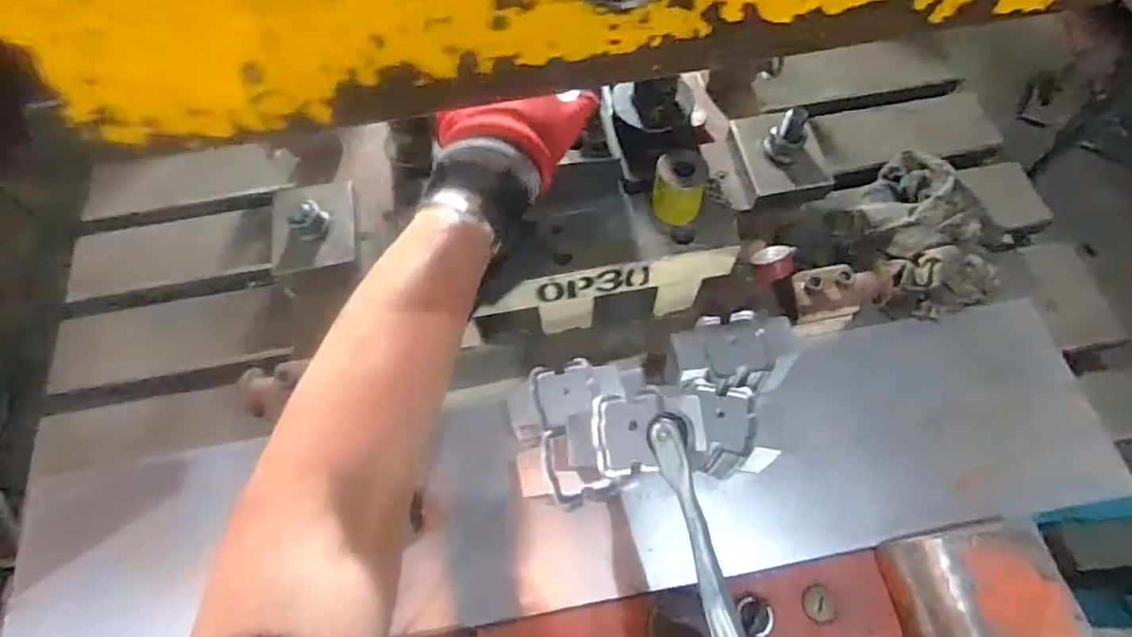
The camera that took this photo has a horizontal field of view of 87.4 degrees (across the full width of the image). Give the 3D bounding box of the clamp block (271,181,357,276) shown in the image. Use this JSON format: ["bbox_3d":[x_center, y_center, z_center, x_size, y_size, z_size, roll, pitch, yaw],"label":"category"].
[{"bbox_3d":[-0.259,-0.098,0.600,0.083,0.033,0.111,-15,65,-5],"label":"clamp block"}]

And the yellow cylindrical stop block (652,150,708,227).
[{"bbox_3d":[0.094,-0.108,0.487,0.042,0.049,0.041,12,65,8],"label":"yellow cylindrical stop block"}]

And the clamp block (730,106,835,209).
[{"bbox_3d":[0.226,-0.175,0.612,0.086,0.070,0.104,-7,64,-1],"label":"clamp block"}]

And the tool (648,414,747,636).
[{"bbox_3d":[0.082,0.138,0.350,0.025,0.022,0.167,-10,57,-3],"label":"tool"}]

